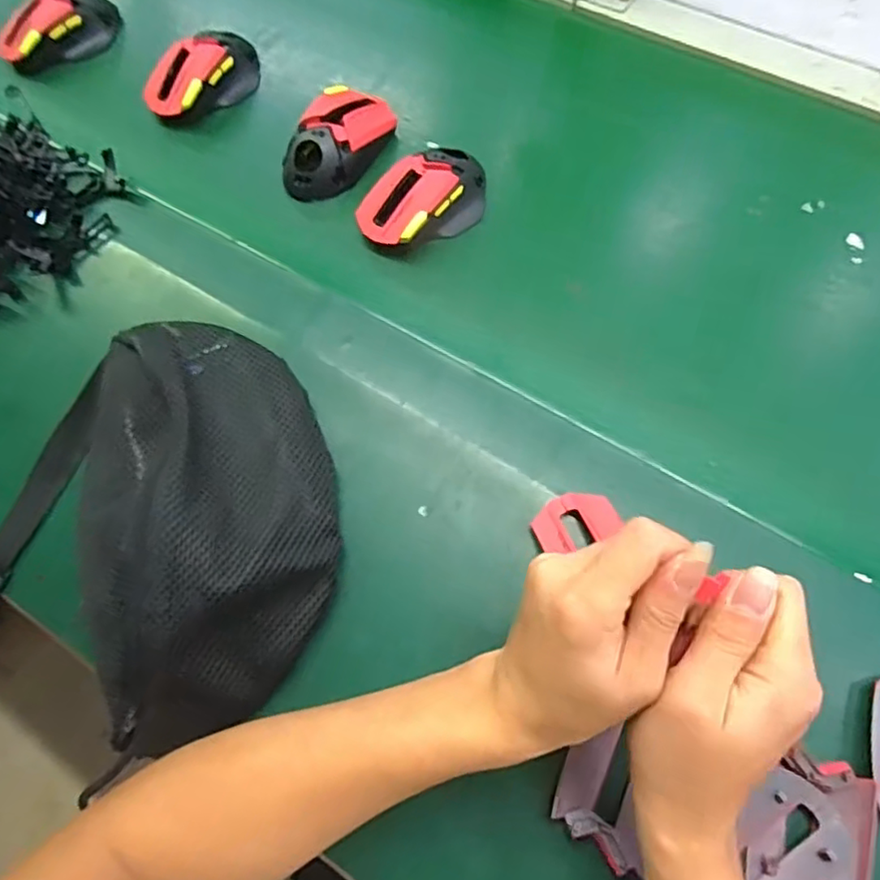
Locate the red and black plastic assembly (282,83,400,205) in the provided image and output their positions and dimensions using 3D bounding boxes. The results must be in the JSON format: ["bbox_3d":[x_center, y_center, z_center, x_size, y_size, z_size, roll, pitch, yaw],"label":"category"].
[{"bbox_3d":[-0.090,-0.257,0.531,0.067,0.040,0.119,26,71,13],"label":"red and black plastic assembly"}]

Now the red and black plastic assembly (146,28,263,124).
[{"bbox_3d":[-0.218,-0.337,0.568,0.117,0.036,0.061,-42,71,-14],"label":"red and black plastic assembly"}]

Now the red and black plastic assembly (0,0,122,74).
[{"bbox_3d":[-0.368,-0.397,0.601,0.115,0.047,0.059,-42,71,-14],"label":"red and black plastic assembly"}]

